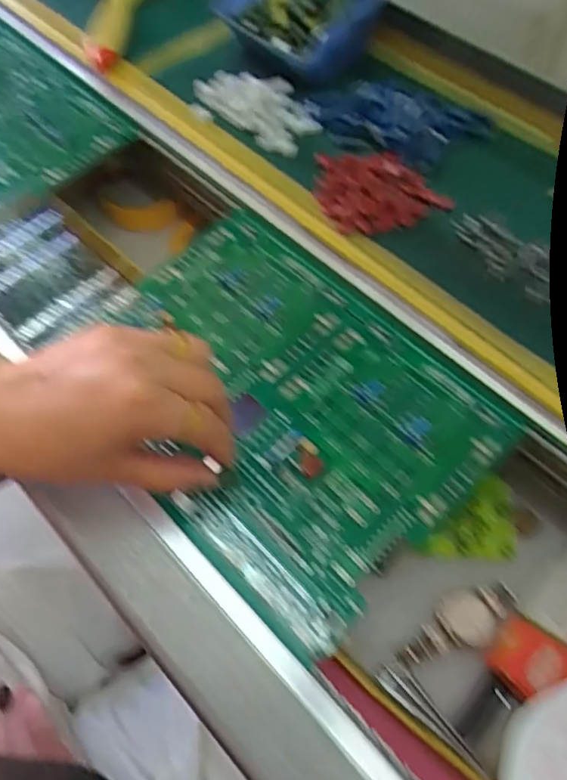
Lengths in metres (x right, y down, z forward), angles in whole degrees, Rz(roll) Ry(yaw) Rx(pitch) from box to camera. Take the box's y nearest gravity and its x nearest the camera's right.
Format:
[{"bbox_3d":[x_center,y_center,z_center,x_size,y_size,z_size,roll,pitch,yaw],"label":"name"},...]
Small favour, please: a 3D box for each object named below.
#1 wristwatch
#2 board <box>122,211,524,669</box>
[{"bbox_3d":[0.103,0.140,0.343,0.074,0.012,0.029,-22,63,-8],"label":"wristwatch"},{"bbox_3d":[-0.006,0.003,0.336,0.229,0.006,0.171,41,71,20],"label":"board"}]

